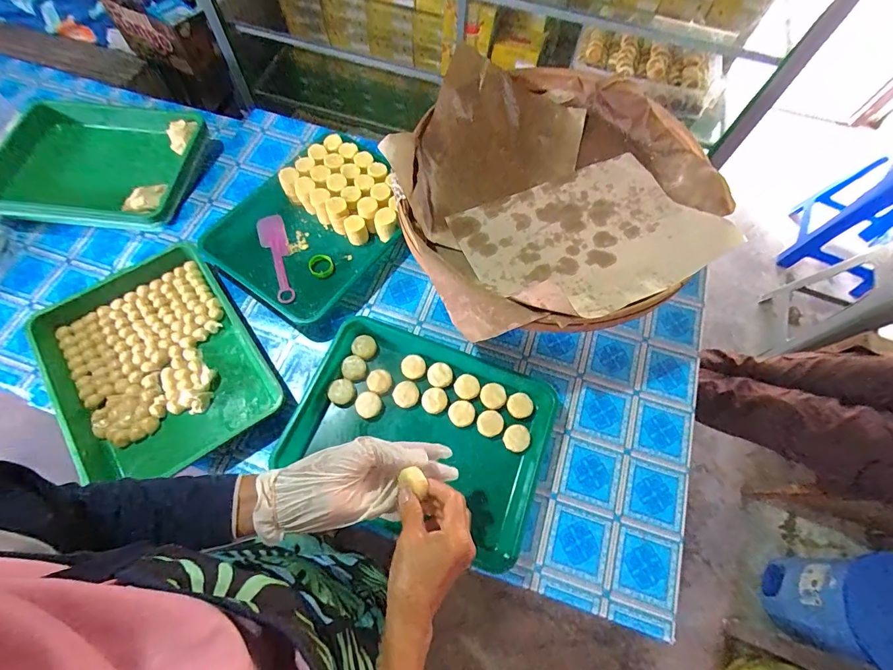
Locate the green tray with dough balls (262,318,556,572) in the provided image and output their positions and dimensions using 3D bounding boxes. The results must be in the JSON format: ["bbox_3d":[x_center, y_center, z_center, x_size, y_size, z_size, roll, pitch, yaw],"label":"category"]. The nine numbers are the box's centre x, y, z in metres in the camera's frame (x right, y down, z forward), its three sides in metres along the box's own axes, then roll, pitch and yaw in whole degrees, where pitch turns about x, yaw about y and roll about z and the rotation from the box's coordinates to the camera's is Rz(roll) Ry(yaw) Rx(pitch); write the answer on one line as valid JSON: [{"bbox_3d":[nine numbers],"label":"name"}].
[{"bbox_3d":[-0.039,0.143,0.632,0.379,0.036,0.280,19,67,6],"label":"green tray with dough balls"}]

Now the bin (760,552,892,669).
[{"bbox_3d":[1.070,0.691,1.028,0.335,0.329,0.249,18,67,5],"label":"bin"}]

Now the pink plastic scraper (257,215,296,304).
[{"bbox_3d":[-0.309,-0.144,0.765,0.048,0.025,0.186,-19,69,-10],"label":"pink plastic scraper"}]

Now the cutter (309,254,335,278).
[{"bbox_3d":[-0.228,-0.125,0.753,0.042,0.014,0.045,1,66,-2],"label":"cutter"}]

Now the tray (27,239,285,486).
[{"bbox_3d":[-0.463,0.048,0.659,0.285,0.041,0.360,-32,71,-15],"label":"tray"}]

